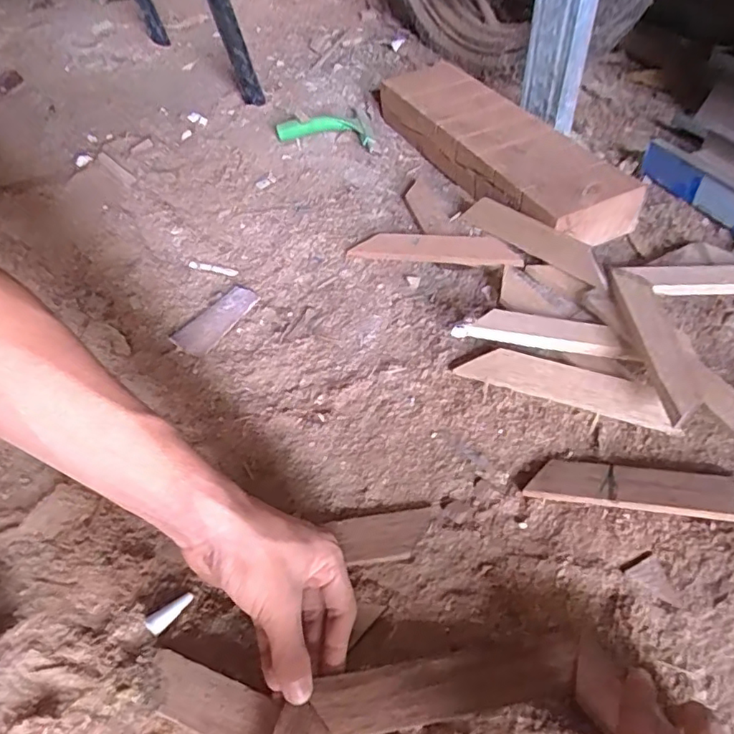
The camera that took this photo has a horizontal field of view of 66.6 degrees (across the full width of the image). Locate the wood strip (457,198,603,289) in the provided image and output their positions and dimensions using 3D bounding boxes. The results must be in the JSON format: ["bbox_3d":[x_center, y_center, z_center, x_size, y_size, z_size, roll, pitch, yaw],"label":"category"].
[{"bbox_3d":[0.188,-0.149,0.640,0.012,0.039,0.201,-15,40,-36],"label":"wood strip"}]

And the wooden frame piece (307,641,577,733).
[{"bbox_3d":[0.053,0.208,0.362,0.168,0.010,0.036,-5,49,-8],"label":"wooden frame piece"}]

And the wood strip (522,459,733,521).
[{"bbox_3d":[0.222,0.095,0.437,0.180,0.007,0.037,4,46,17],"label":"wood strip"}]

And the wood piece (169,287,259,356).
[{"bbox_3d":[-0.166,-0.055,0.615,0.042,0.009,0.101,25,56,24],"label":"wood piece"}]

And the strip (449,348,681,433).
[{"bbox_3d":[0.175,0.015,0.510,0.187,0.008,0.036,16,78,20],"label":"strip"}]

